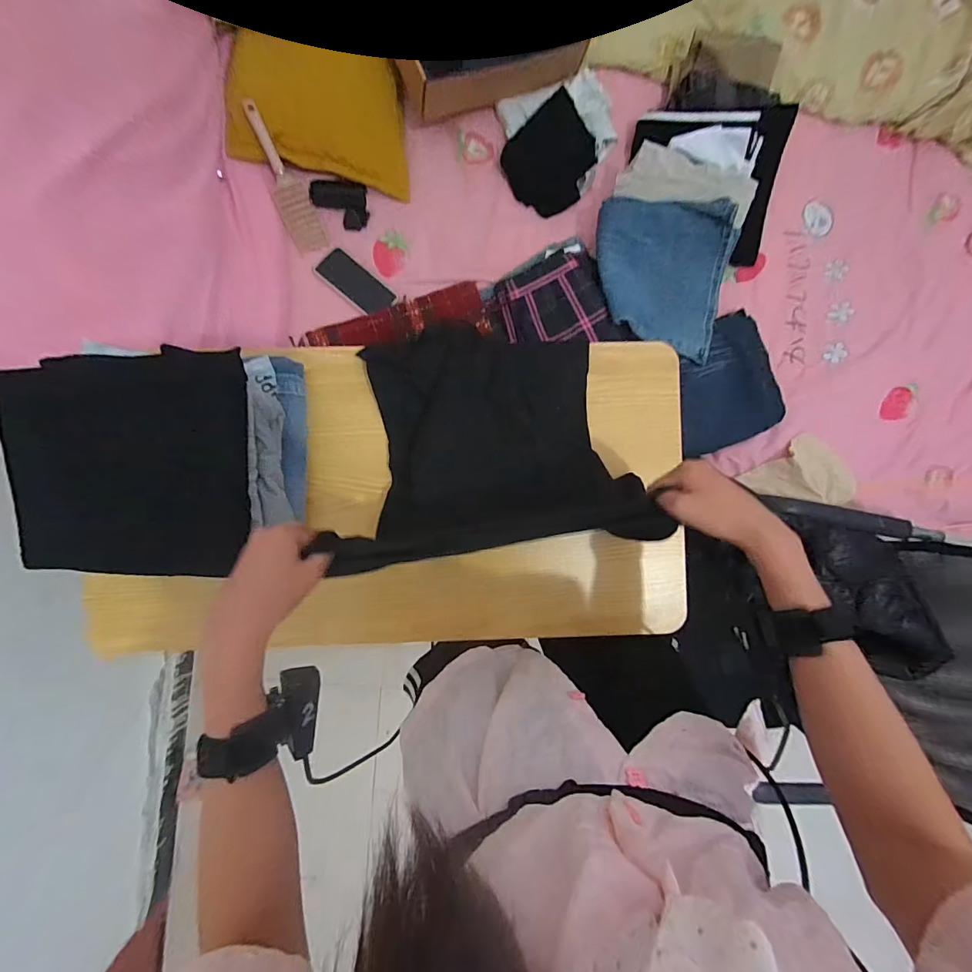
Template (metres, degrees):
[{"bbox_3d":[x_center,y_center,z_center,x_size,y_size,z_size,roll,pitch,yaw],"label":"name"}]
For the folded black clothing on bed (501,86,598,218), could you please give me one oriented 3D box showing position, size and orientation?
[{"bbox_3d":[0.135,-0.662,0.858,0.170,0.067,0.161,-38,90,-2],"label":"folded black clothing on bed"}]

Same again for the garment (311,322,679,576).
[{"bbox_3d":[-0.004,-0.064,0.529,0.386,0.117,0.277,-8,95,0],"label":"garment"}]

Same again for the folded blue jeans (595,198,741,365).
[{"bbox_3d":[0.338,-0.398,0.810,0.252,0.058,0.273,5,89,-2],"label":"folded blue jeans"}]

